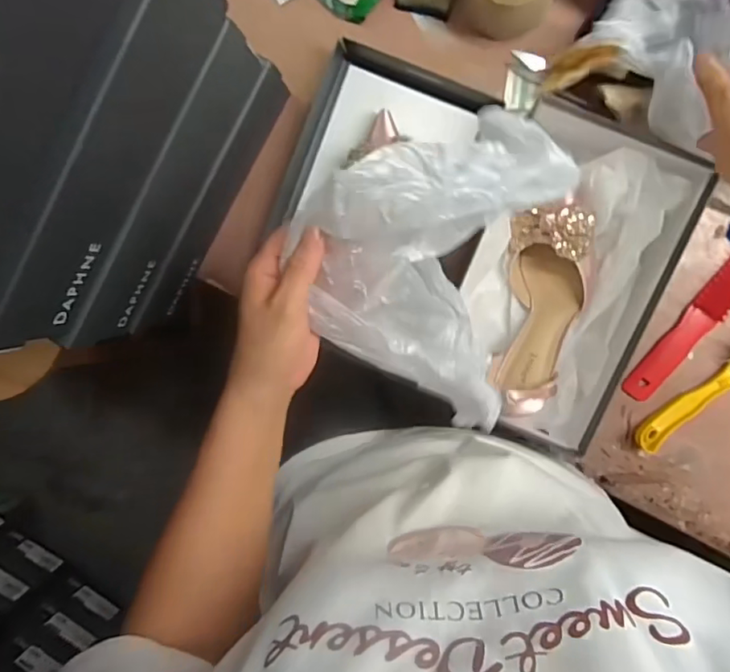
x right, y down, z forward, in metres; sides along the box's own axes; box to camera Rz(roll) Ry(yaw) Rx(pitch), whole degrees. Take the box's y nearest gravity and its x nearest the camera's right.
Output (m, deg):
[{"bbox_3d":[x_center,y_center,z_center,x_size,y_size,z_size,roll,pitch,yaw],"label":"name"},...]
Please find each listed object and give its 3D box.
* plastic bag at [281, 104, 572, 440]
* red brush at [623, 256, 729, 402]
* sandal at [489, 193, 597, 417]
[{"bbox_3d":[0.036,-0.048,0.405,0.159,0.147,0.202,14,98,4],"label":"plastic bag"},{"bbox_3d":[0.349,-0.009,0.593,0.037,0.012,0.188,39,99,0],"label":"red brush"},{"bbox_3d":[0.175,-0.031,0.543,0.089,0.089,0.218,13,84,4],"label":"sandal"}]

